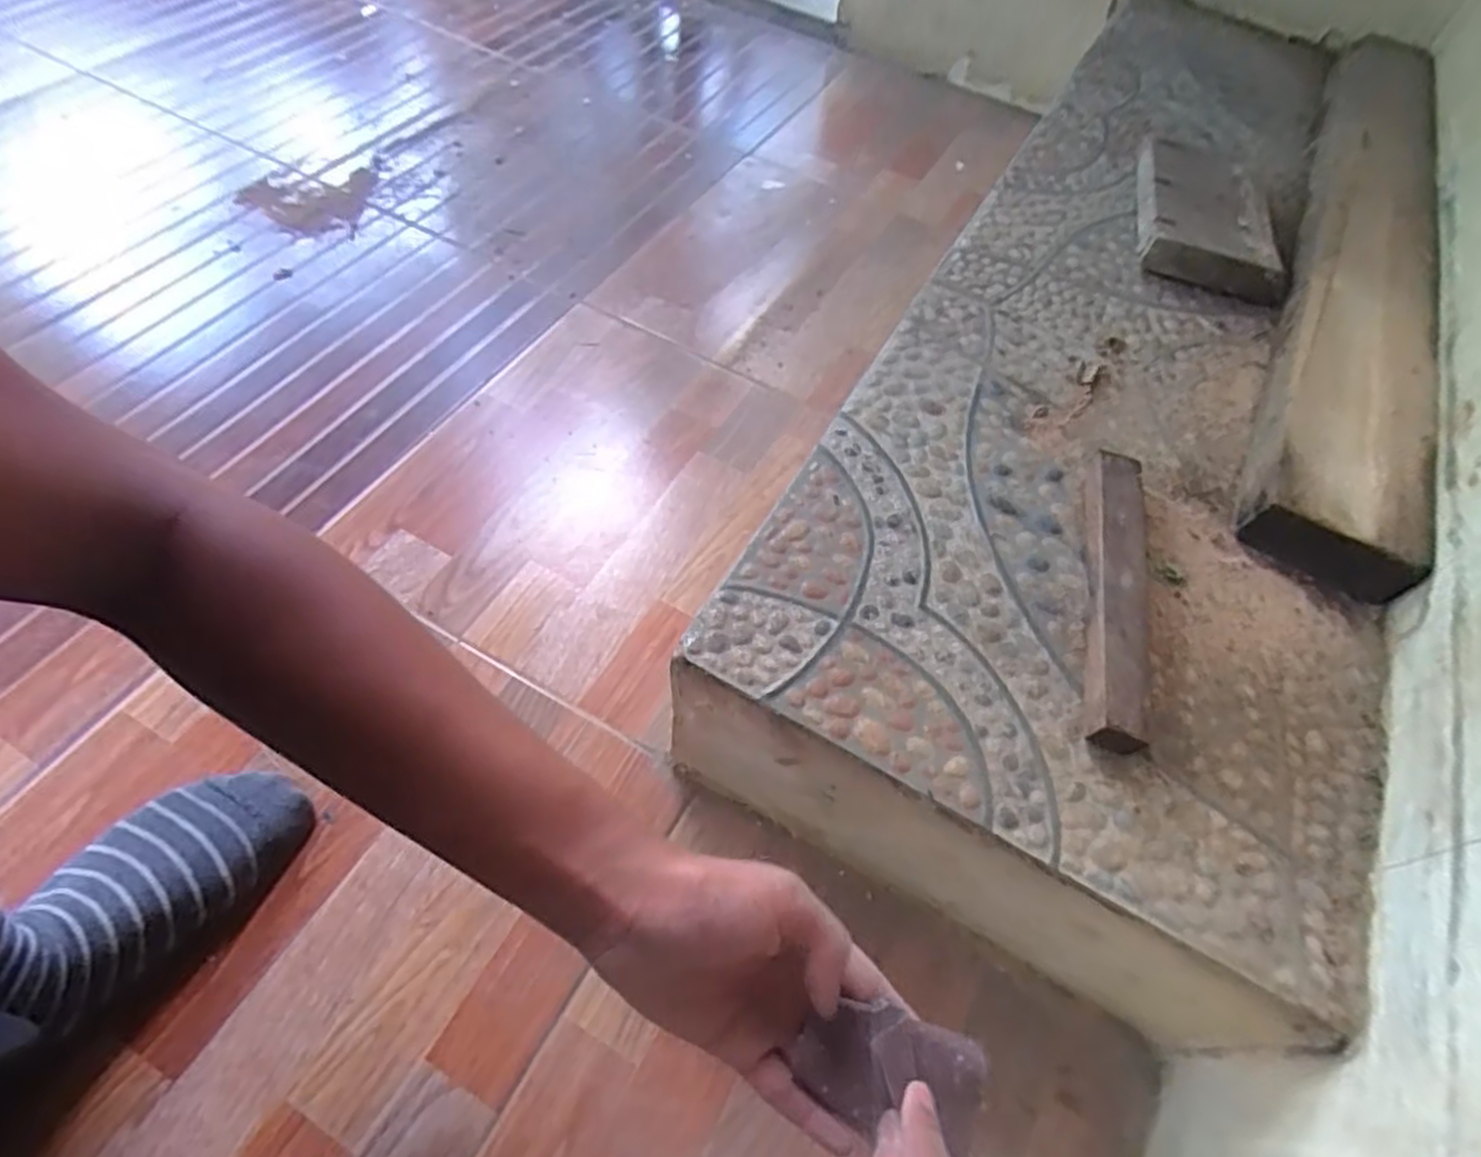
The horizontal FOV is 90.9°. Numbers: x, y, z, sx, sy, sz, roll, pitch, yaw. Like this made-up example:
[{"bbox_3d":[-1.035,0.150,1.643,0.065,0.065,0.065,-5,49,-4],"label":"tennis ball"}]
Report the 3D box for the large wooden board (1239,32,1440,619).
[{"bbox_3d":[0.561,-0.316,0.663,0.106,0.042,0.840,27,59,10],"label":"large wooden board"}]

